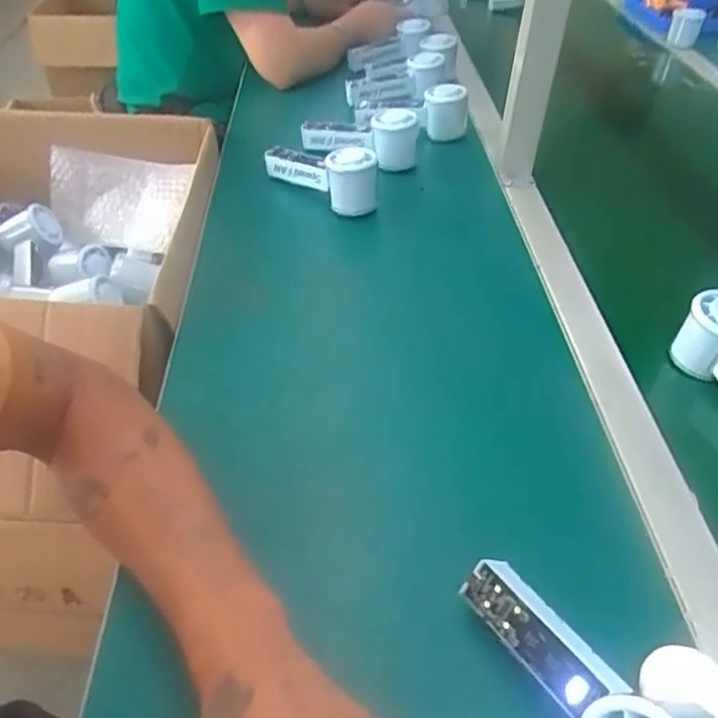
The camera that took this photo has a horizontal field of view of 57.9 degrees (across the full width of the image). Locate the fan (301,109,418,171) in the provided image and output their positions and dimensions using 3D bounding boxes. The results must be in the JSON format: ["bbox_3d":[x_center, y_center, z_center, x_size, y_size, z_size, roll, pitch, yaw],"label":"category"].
[{"bbox_3d":[-0.002,-0.282,0.828,0.150,0.067,0.066,15,43,14],"label":"fan"}]

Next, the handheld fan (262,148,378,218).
[{"bbox_3d":[-0.045,-0.218,0.750,0.141,0.073,0.052,33,50,29],"label":"handheld fan"}]

